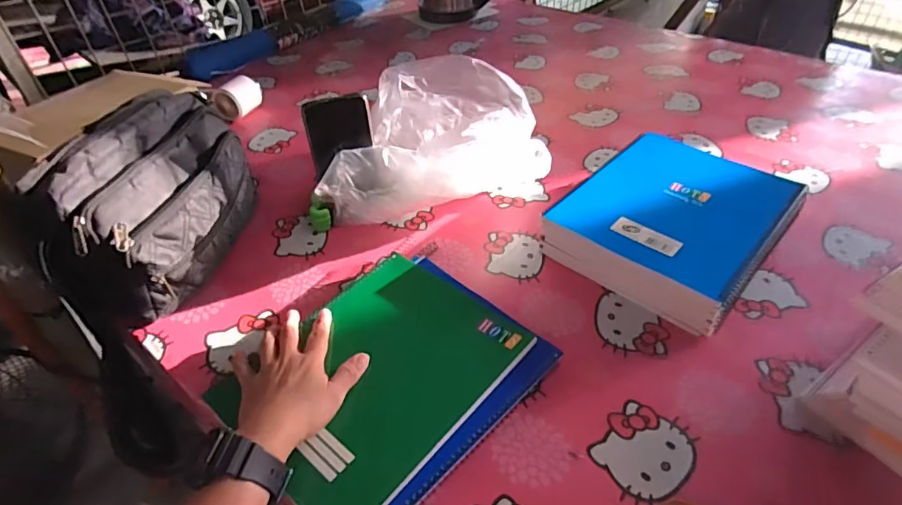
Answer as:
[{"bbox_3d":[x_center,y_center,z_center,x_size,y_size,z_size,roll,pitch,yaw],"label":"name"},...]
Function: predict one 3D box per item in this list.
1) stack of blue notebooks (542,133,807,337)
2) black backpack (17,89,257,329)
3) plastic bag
[{"bbox_3d":[0.263,-0.036,0.600,0.207,0.065,0.249,33,54,32],"label":"stack of blue notebooks"},{"bbox_3d":[-0.325,-0.057,0.572,0.119,0.174,0.257,3,44,6],"label":"black backpack"},{"bbox_3d":[0.000,-0.149,0.688,0.250,0.133,0.272,9,45,12],"label":"plastic bag"}]

